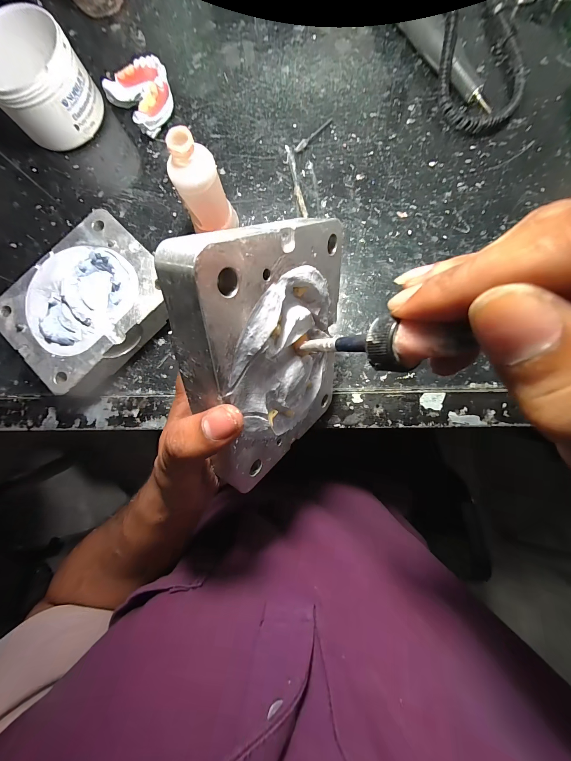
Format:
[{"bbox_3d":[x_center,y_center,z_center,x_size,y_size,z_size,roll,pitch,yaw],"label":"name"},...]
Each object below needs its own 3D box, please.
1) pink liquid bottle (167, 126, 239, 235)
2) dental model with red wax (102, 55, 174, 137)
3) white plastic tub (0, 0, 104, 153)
[{"bbox_3d":[-0.068,-0.155,0.236,0.037,0.089,0.031,-23,83,1],"label":"pink liquid bottle"},{"bbox_3d":[-0.141,-0.290,0.288,0.056,0.035,0.067,-43,83,-2],"label":"dental model with red wax"},{"bbox_3d":[-0.239,-0.289,0.274,0.088,0.074,0.072,-43,83,-2],"label":"white plastic tub"}]

